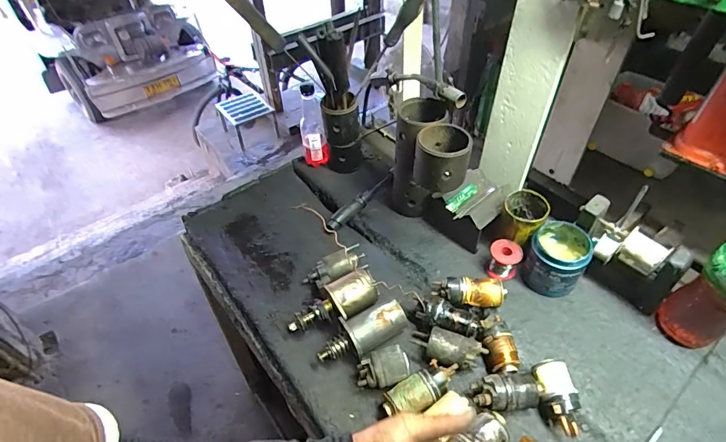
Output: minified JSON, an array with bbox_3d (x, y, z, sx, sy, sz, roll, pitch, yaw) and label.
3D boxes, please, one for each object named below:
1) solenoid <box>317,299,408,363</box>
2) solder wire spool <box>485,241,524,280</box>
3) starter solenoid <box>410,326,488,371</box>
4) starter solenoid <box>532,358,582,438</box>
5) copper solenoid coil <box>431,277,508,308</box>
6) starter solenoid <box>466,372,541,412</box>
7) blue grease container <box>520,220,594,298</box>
[{"bbox_3d":[-0.001,0.182,0.648,0.152,0.049,0.059,-28,50,-6],"label":"solenoid"},{"bbox_3d":[0.253,0.070,0.731,0.051,0.057,0.046,27,53,25],"label":"solder wire spool"},{"bbox_3d":[0.128,0.196,0.625,0.110,0.043,0.050,14,49,16],"label":"starter solenoid"},{"bbox_3d":[0.272,0.247,0.570,0.052,0.053,0.090,1,46,3],"label":"starter solenoid"},{"bbox_3d":[0.179,0.126,0.687,0.121,0.047,0.049,4,47,6],"label":"copper solenoid coil"},{"bbox_3d":[0.201,0.247,0.579,0.100,0.044,0.053,-12,47,-8],"label":"starter solenoid"},{"bbox_3d":[0.328,0.063,0.700,0.093,0.099,0.100,-1,46,2],"label":"blue grease container"}]

